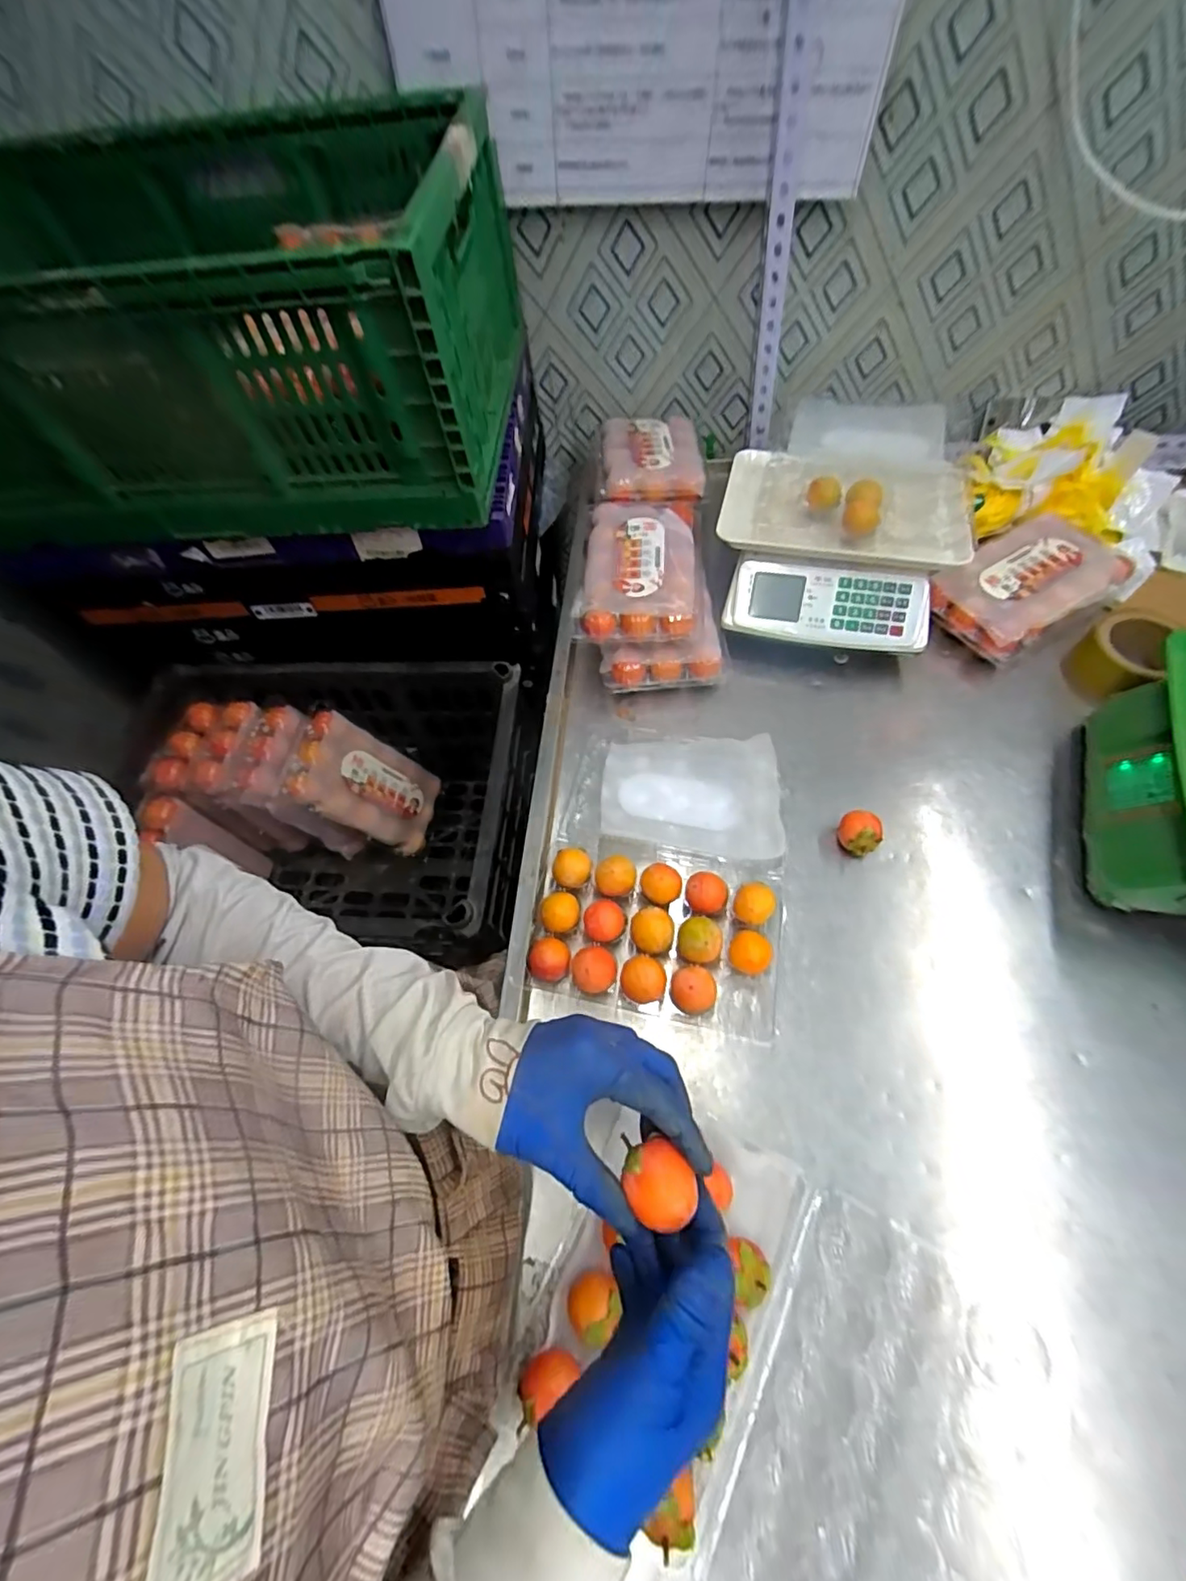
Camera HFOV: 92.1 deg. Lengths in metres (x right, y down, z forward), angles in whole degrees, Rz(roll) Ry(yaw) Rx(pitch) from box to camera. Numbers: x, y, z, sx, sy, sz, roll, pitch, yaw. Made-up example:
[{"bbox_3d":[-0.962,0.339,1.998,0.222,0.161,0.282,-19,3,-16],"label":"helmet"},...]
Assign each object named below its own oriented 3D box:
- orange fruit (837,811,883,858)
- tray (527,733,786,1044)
[{"bbox_3d":[0.261,0.044,0.564,0.038,0.037,0.039,-2,58,3],"label":"orange fruit"},{"bbox_3d":[0.080,0.068,0.563,0.244,0.042,0.300,8,60,10],"label":"tray"}]

